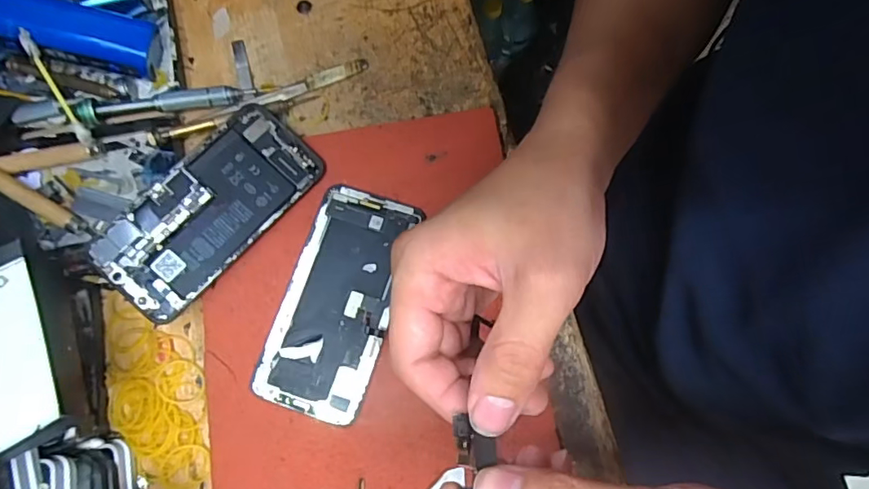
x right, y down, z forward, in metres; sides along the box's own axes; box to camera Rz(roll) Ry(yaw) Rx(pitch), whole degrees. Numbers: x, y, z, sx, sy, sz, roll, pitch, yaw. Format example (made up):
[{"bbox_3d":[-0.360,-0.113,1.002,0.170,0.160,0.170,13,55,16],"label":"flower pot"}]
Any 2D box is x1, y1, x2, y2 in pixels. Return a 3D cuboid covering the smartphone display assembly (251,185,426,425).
[{"bbox_3d":[-0.059,0.034,0.330,0.066,0.006,0.139,17,76,5],"label":"smartphone display assembly"}]

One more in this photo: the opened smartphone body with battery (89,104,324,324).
[{"bbox_3d":[-0.140,-0.023,0.334,0.066,0.004,0.141,43,76,1],"label":"opened smartphone body with battery"}]

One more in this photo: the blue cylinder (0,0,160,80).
[{"bbox_3d":[-0.255,-0.142,0.344,0.131,0.031,0.037,8,74,-22],"label":"blue cylinder"}]

